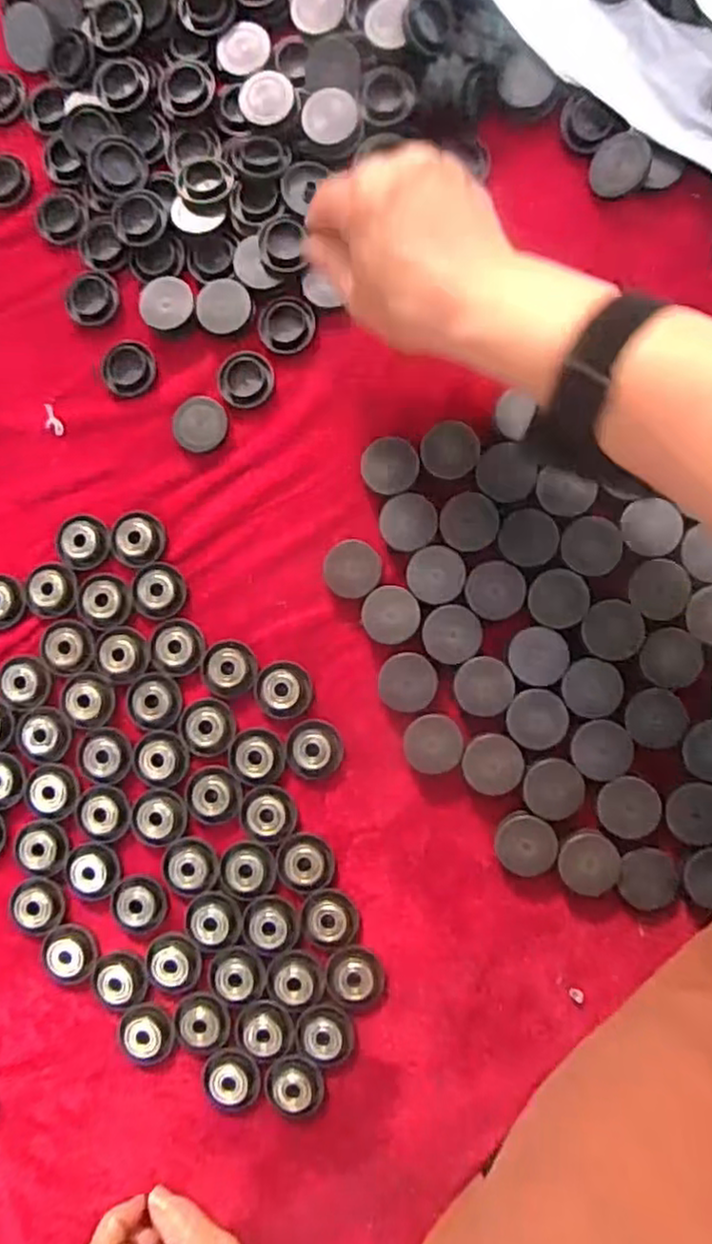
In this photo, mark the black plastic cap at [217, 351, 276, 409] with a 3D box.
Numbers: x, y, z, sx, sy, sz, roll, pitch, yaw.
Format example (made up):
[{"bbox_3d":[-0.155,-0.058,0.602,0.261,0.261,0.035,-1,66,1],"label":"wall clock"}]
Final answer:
[{"bbox_3d":[-0.065,-0.145,0.407,0.033,0.005,0.033,0,88,4],"label":"black plastic cap"}]

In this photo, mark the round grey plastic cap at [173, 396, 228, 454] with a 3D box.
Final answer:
[{"bbox_3d":[-0.093,-0.118,0.404,0.030,0.004,0.032,0,88,4],"label":"round grey plastic cap"}]

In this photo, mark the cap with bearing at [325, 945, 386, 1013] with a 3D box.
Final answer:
[{"bbox_3d":[0.000,0.202,0.384,0.032,0.008,0.036,2,88,4],"label":"cap with bearing"}]

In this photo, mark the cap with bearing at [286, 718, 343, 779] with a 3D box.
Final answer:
[{"bbox_3d":[-0.024,0.074,0.391,0.032,0.009,0.033,0,88,4],"label":"cap with bearing"}]

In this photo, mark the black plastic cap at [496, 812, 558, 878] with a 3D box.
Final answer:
[{"bbox_3d":[0.094,0.123,0.378,0.033,0.012,0.033,0,88,4],"label":"black plastic cap"}]

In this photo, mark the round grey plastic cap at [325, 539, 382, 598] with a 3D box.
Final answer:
[{"bbox_3d":[-0.002,-0.030,0.393,0.031,0.016,0.032,0,88,4],"label":"round grey plastic cap"}]

